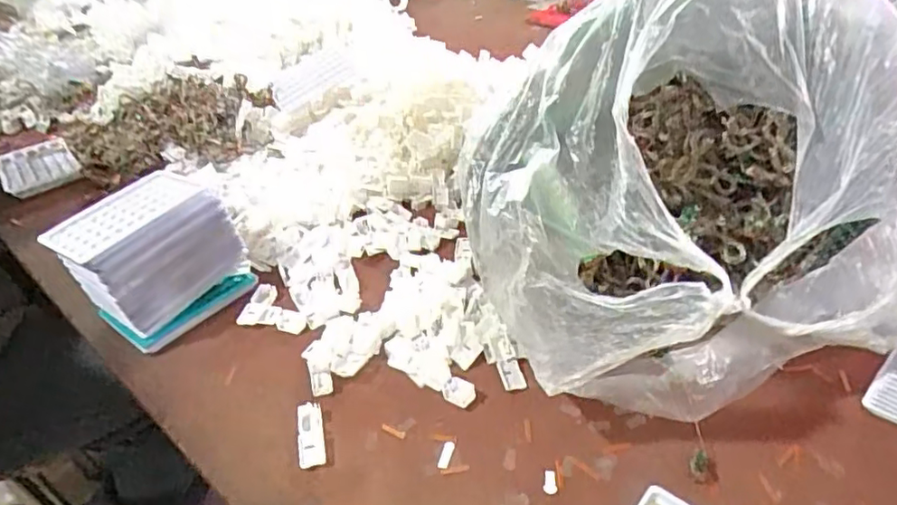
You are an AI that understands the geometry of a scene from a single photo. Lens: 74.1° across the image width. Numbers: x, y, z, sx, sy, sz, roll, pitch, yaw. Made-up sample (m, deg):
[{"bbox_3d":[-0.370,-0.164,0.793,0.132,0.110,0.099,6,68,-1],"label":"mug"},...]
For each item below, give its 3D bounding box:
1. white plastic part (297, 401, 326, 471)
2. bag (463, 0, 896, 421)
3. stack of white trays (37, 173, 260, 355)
[{"bbox_3d":[-0.111,0.146,0.480,0.020,0.011,0.057,-10,38,-7],"label":"white plastic part"},{"bbox_3d":[0.196,-0.062,0.493,0.338,0.263,0.308,-11,39,-8],"label":"bag"},{"bbox_3d":[-0.288,0.005,0.591,0.109,0.115,0.138,28,48,34],"label":"stack of white trays"}]

